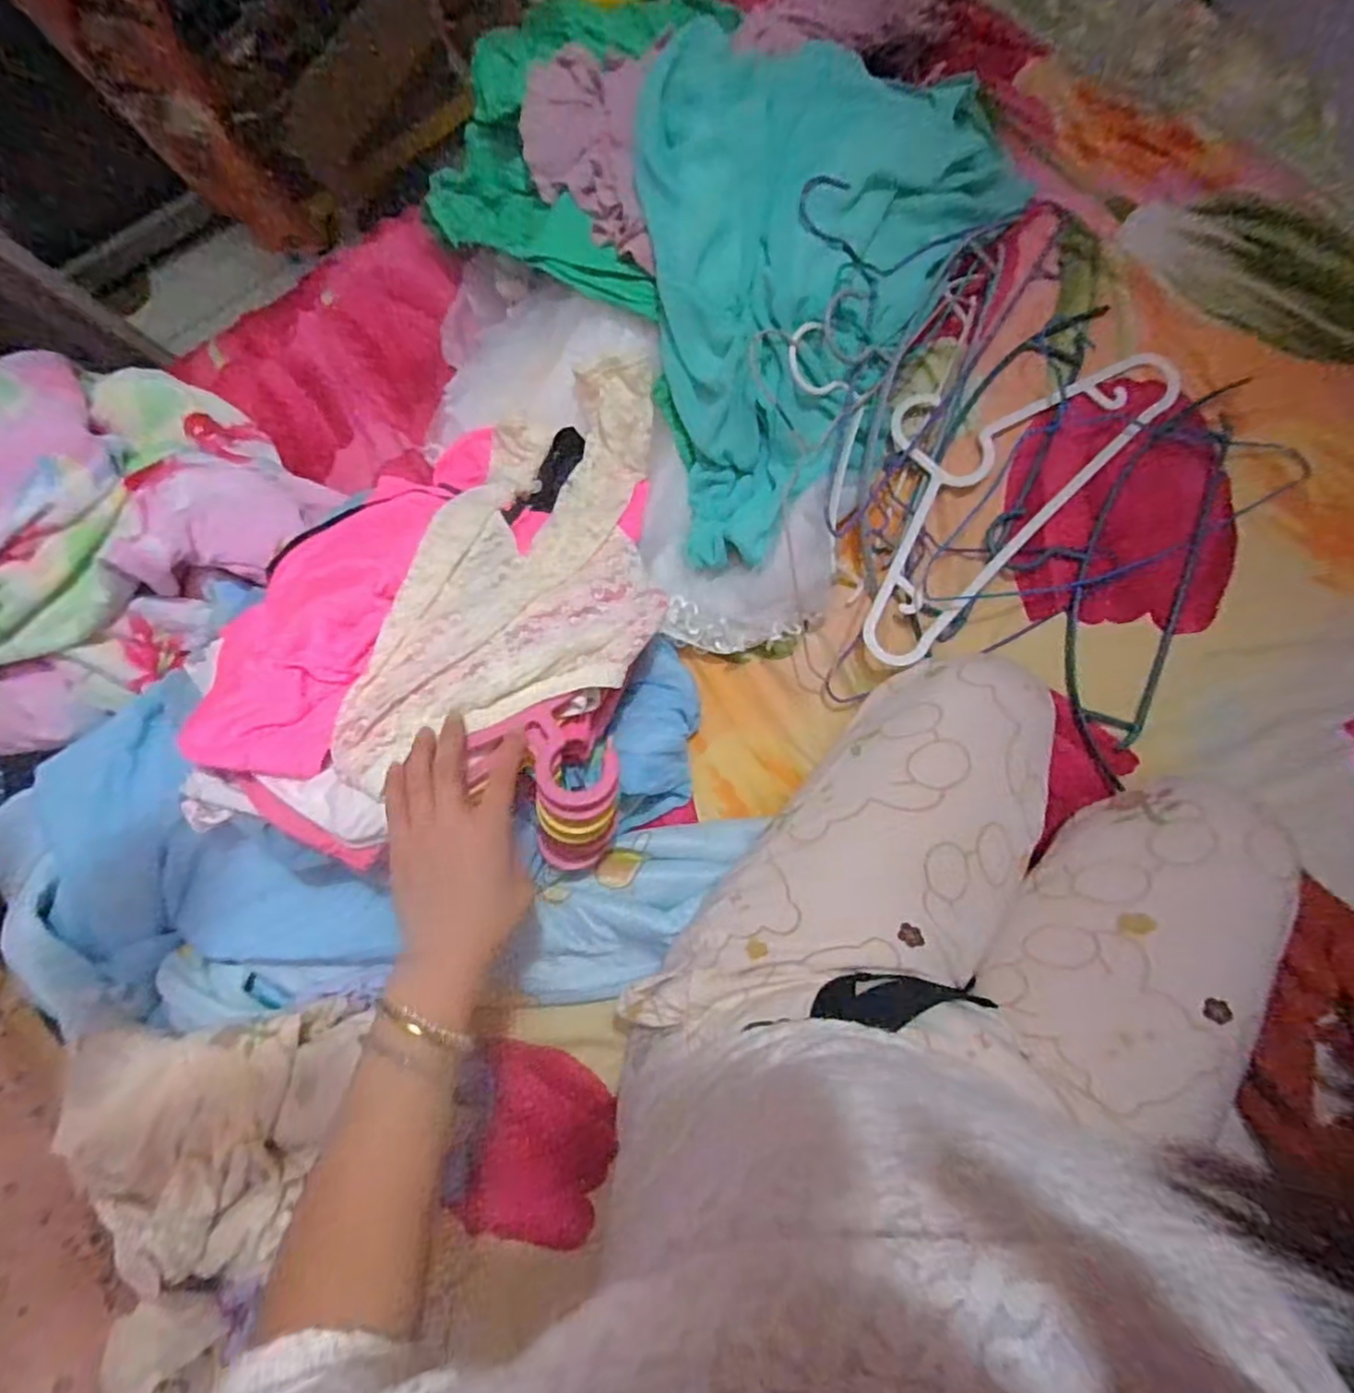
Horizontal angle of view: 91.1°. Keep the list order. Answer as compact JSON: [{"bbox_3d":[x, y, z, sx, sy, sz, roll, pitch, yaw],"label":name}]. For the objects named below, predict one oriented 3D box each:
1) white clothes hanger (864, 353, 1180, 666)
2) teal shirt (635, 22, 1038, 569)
[{"bbox_3d":[0.270,-0.208,0.607,0.374,0.024,0.170,-45,79,-1],"label":"white clothes hanger"},{"bbox_3d":[0.081,-0.384,0.607,0.319,0.112,0.472,32,89,10],"label":"teal shirt"}]

